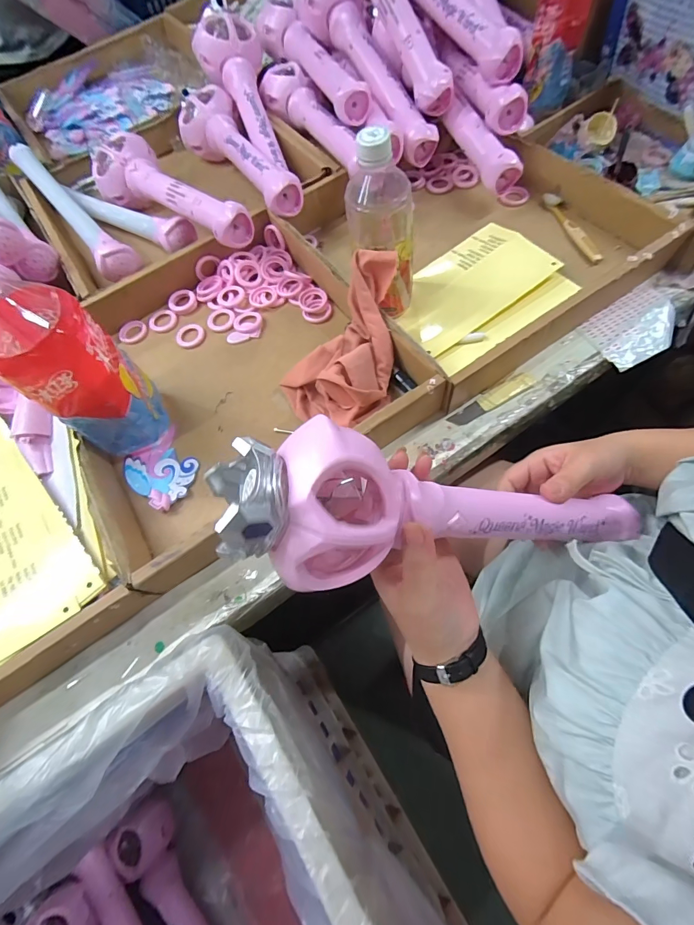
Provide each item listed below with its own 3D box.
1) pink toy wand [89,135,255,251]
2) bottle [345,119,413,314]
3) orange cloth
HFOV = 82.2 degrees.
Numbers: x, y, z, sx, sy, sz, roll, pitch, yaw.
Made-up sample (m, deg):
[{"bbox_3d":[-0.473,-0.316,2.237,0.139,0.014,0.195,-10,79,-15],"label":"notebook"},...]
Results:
[{"bbox_3d":[-0.252,-0.381,0.563,0.329,0.065,0.093,40,77,20],"label":"pink toy wand"},{"bbox_3d":[0.038,-0.241,0.421,0.067,0.176,0.064,-14,66,1],"label":"bottle"},{"bbox_3d":[-0.009,-0.126,0.426,0.115,0.102,0.158,6,67,9],"label":"orange cloth"}]

